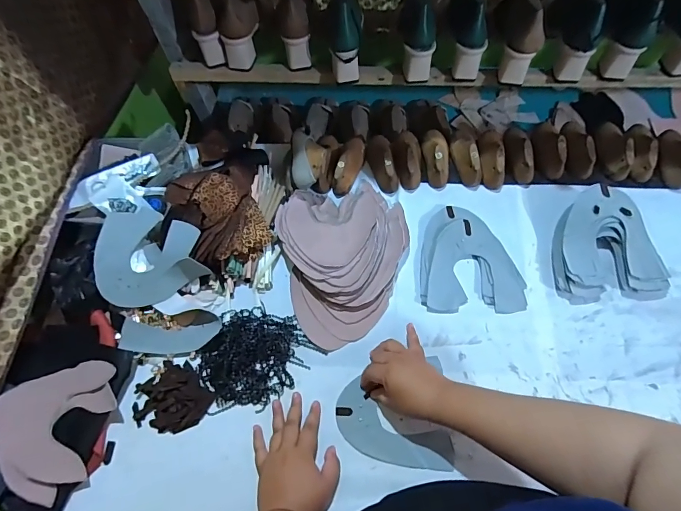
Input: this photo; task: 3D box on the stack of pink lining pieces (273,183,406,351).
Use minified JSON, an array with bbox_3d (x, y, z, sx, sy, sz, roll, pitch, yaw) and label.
[{"bbox_3d":[0.015,-0.007,0.678,0.227,0.047,0.295,-14,64,-3],"label":"stack of pink lining pieces"}]

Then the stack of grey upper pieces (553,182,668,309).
[{"bbox_3d":[0.446,-0.022,0.650,0.165,0.060,0.181,-2,64,3],"label":"stack of grey upper pieces"}]

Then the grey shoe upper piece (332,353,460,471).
[{"bbox_3d":[0.077,0.236,0.579,0.162,0.011,0.148,-4,64,2],"label":"grey shoe upper piece"}]

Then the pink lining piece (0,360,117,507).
[{"bbox_3d":[-0.407,0.254,0.574,0.160,0.044,0.173,-26,65,-9],"label":"pink lining piece"}]

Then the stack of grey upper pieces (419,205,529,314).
[{"bbox_3d":[0.224,0.003,0.679,0.169,0.013,0.194,0,64,4],"label":"stack of grey upper pieces"}]

